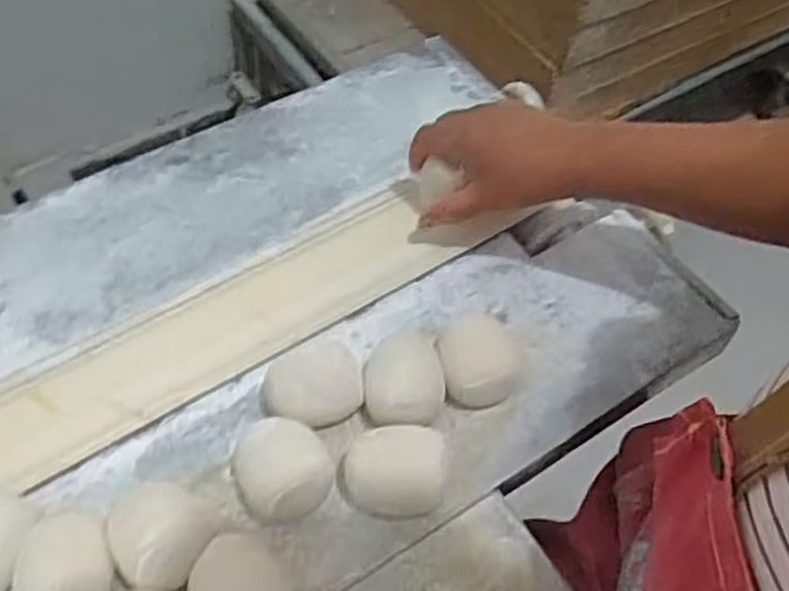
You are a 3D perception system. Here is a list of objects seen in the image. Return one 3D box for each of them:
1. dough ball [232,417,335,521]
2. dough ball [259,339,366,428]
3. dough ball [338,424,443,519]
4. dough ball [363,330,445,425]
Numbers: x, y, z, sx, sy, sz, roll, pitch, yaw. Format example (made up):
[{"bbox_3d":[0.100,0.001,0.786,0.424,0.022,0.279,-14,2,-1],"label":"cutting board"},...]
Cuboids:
[{"bbox_3d":[-0.071,0.108,0.468,0.061,0.040,0.058,1,56,-2],"label":"dough ball"},{"bbox_3d":[-0.057,0.058,0.502,0.065,0.034,0.059,-10,58,-10],"label":"dough ball"},{"bbox_3d":[0.002,0.110,0.473,0.067,0.034,0.054,2,56,-2],"label":"dough ball"},{"bbox_3d":[0.006,0.053,0.512,0.053,0.034,0.080,1,56,-3],"label":"dough ball"}]

